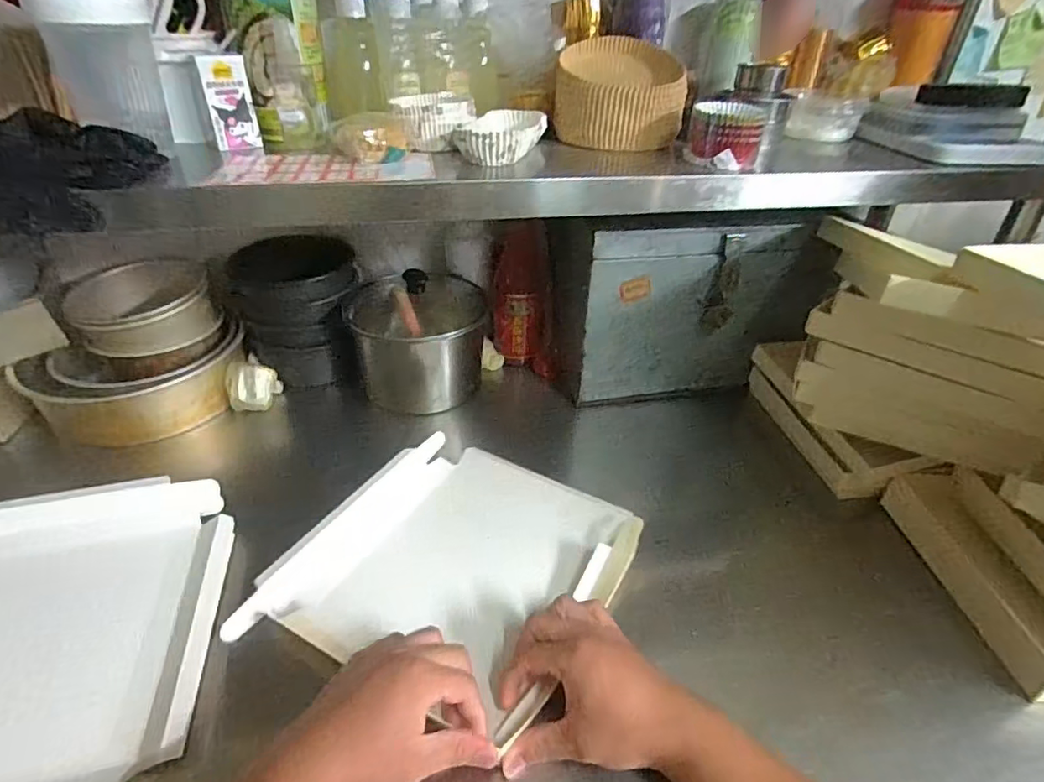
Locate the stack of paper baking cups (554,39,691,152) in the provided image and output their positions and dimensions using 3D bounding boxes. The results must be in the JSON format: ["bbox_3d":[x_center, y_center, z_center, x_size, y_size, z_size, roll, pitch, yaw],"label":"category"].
[{"bbox_3d":[0.116,-0.352,0.662,0.151,0.092,0.124,8,37,7],"label":"stack of paper baking cups"}]

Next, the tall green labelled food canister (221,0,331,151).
[{"bbox_3d":[-0.261,-0.366,0.598,0.096,0.180,0.060,-11,39,-17],"label":"tall green labelled food canister"}]

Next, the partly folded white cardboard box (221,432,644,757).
[{"bbox_3d":[-0.064,0.170,0.549,0.285,0.034,0.285,21,41,23],"label":"partly folded white cardboard box"}]

